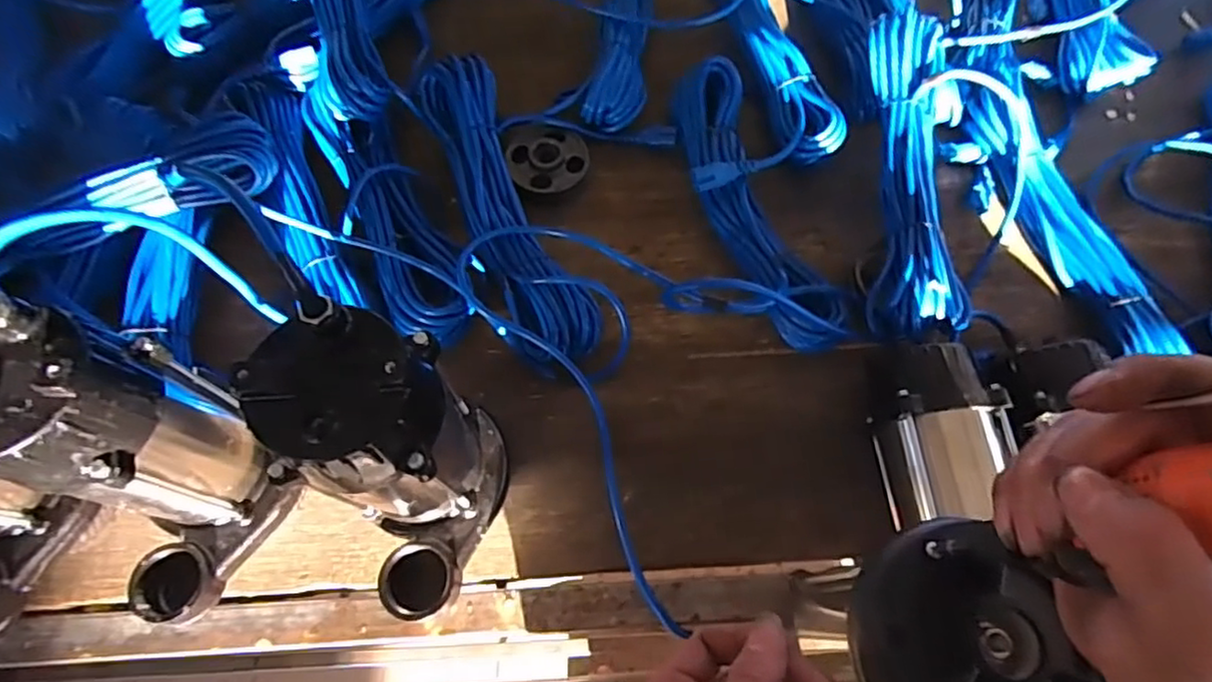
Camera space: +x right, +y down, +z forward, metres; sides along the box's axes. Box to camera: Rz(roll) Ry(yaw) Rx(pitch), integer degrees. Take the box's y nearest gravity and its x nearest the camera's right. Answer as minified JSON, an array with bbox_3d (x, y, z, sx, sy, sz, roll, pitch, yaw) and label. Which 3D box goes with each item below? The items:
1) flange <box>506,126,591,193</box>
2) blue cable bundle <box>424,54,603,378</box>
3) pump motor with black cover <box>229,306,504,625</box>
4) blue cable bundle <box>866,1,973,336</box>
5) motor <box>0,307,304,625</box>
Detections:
[{"bbox_3d":[-0.059,-0.192,0.682,0.084,0.018,0.068,-13,67,-6],"label":"flange"},{"bbox_3d":[-0.100,-0.140,0.635,0.083,0.047,0.353,-20,68,-9],"label":"blue cable bundle"},{"bbox_3d":[-0.128,0.092,0.412,0.101,0.232,0.144,-6,67,-3],"label":"pump motor with black cover"},{"bbox_3d":[0.291,-0.165,0.604,0.082,0.045,0.343,6,67,2],"label":"blue cable bundle"},{"bbox_3d":[-0.292,0.092,0.405,0.094,0.221,0.146,-4,67,-2],"label":"motor"}]

